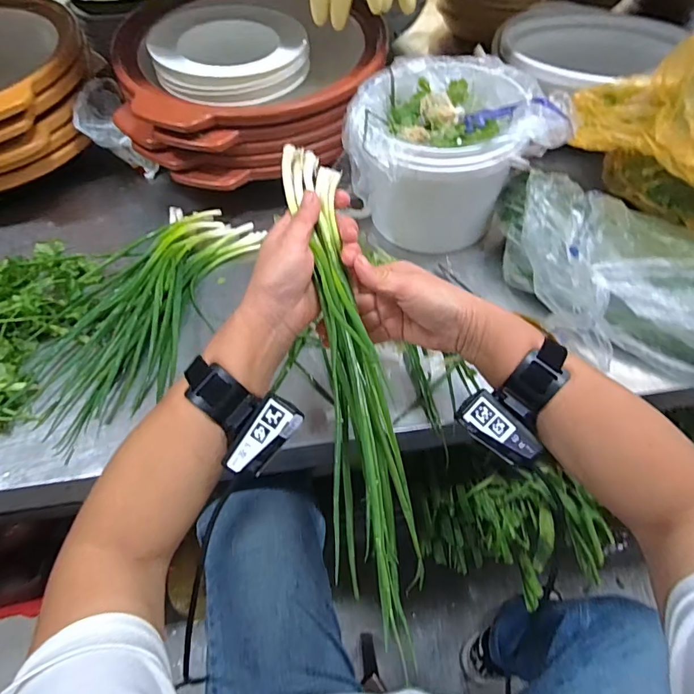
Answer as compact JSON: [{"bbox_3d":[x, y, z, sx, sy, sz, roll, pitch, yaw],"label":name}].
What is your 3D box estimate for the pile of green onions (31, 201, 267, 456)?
[{"bbox_3d":[-0.244,-0.051,0.544,0.151,0.039,0.354,15,57,11],"label":"pile of green onions"}]

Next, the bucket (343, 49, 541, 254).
[{"bbox_3d":[0.112,-0.240,0.589,0.195,0.167,0.199,-1,55,1],"label":"bucket"}]

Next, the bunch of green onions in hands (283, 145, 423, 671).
[{"bbox_3d":[0.000,0.022,0.370,0.057,0.056,0.397,-9,78,-5],"label":"bunch of green onions in hands"}]

